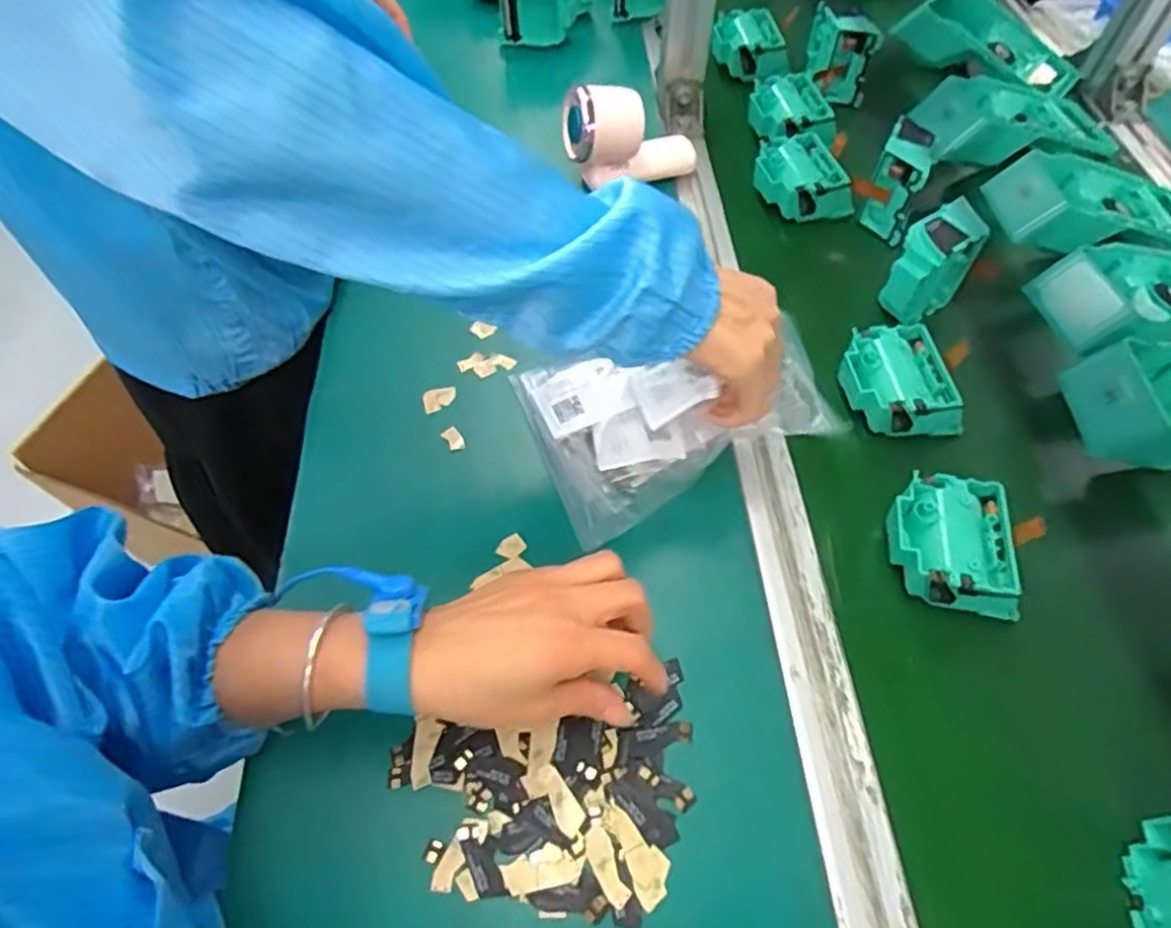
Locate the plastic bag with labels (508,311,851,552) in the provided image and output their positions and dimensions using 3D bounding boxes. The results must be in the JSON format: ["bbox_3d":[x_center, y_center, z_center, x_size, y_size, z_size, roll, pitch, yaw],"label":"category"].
[{"bbox_3d":[0.066,-0.046,0.480,0.200,0.065,0.142,-17,56,-10],"label":"plastic bag with labels"}]

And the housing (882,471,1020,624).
[{"bbox_3d":[0.223,0.052,0.433,0.076,0.047,0.077,3,55,3],"label":"housing"}]

